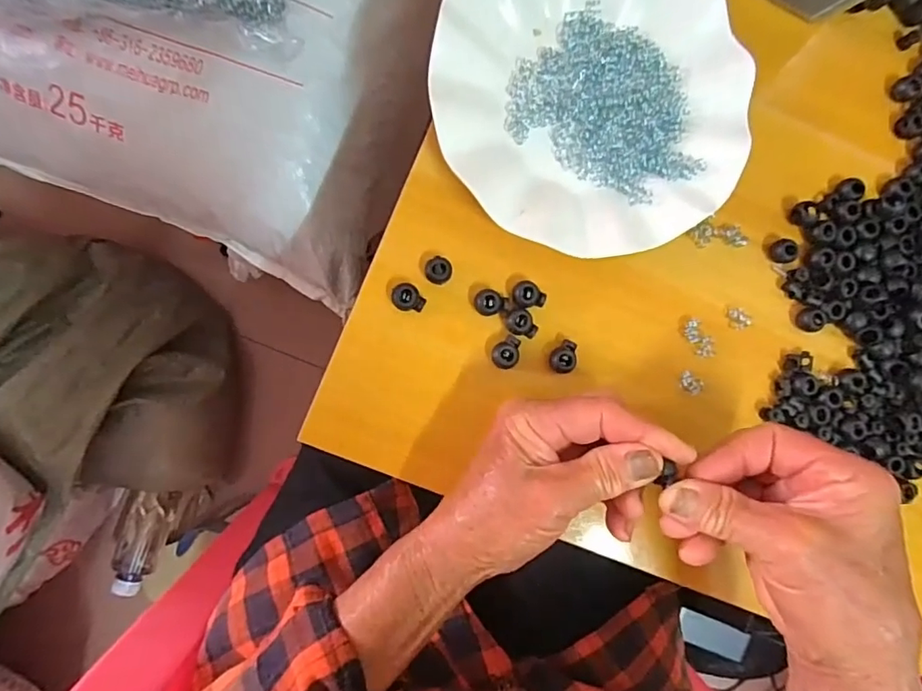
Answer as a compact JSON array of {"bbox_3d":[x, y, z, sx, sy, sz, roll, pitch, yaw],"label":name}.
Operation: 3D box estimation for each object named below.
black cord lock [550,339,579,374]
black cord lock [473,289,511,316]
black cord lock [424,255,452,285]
[{"bbox_3d":[0.060,0.006,0.312,0.013,0.010,0.019,14,87,-6],"label":"black cord lock"},{"bbox_3d":[0.017,-0.024,0.307,0.019,0.009,0.015,28,86,-5],"label":"black cord lock"},{"bbox_3d":[-0.013,-0.043,0.304,0.015,0.010,0.015,0,89,-7],"label":"black cord lock"}]

